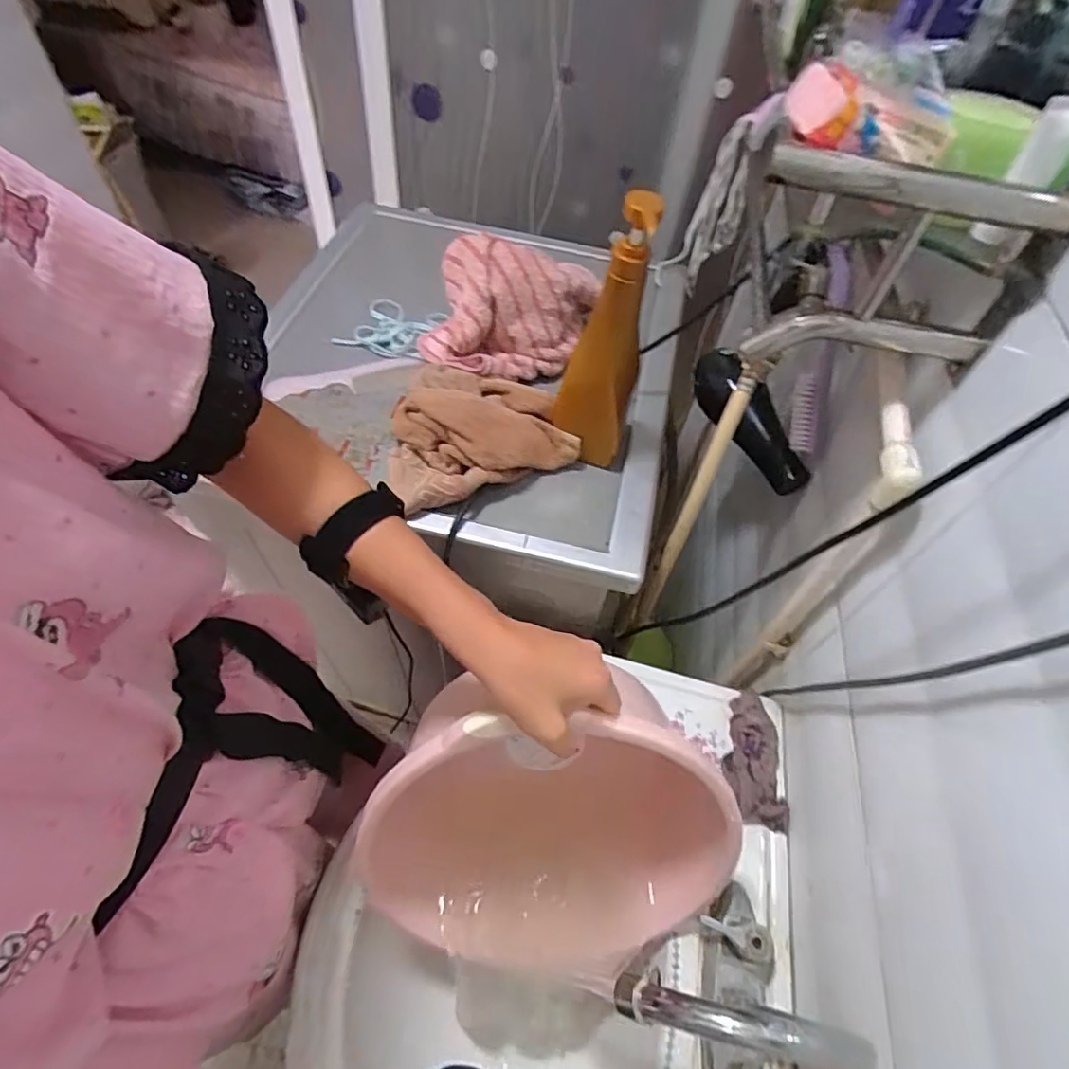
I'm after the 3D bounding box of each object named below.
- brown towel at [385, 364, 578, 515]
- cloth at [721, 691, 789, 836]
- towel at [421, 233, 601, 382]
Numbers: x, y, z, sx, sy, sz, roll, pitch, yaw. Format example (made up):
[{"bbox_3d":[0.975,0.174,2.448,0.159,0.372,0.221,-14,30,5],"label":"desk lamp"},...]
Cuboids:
[{"bbox_3d":[-0.078,-0.129,0.665,0.206,0.062,0.176,-20,58,-18],"label":"brown towel"},{"bbox_3d":[0.234,0.242,0.626,0.064,0.029,0.143,5,54,-1],"label":"cloth"},{"bbox_3d":[-0.023,-0.292,0.732,0.223,0.130,0.140,-21,59,-19],"label":"towel"}]

